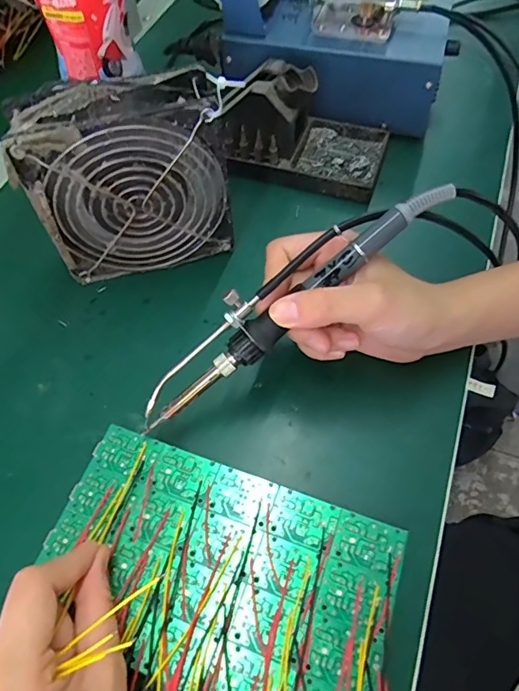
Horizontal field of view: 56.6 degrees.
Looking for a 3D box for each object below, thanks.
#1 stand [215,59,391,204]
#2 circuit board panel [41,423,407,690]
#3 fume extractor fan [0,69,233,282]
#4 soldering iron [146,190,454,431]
[{"bbox_3d":[0.034,-0.177,0.391,0.140,0.071,0.081,10,60,8],"label":"stand"},{"bbox_3d":[-0.022,0.114,0.247,0.171,0.014,0.099,17,61,12],"label":"circuit board panel"},{"bbox_3d":[-0.082,-0.103,0.317,0.118,0.122,0.040,-15,59,-7],"label":"fume extractor fan"},{"bbox_3d":[0.016,-0.027,0.261,0.201,0.031,0.025,-39,63,0],"label":"soldering iron"}]

